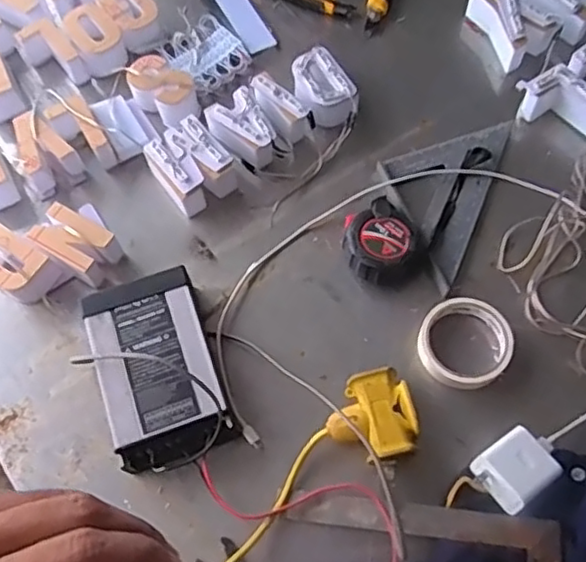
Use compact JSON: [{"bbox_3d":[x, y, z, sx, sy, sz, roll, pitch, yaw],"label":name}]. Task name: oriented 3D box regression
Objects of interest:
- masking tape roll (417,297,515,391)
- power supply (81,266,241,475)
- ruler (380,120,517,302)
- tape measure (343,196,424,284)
[{"bbox_3d":[0.174,0.060,0.651,0.089,0.016,0.096,-1,66,2],"label":"masking tape roll"},{"bbox_3d":[-0.137,0.085,0.640,0.119,0.055,0.190,-19,67,-6],"label":"power supply"},{"bbox_3d":[0.161,-0.109,0.739,0.119,0.019,0.228,22,69,11],"label":"ruler"},{"bbox_3d":[0.091,-0.043,0.694,0.078,0.029,0.092,-24,67,-9],"label":"tape measure"}]

